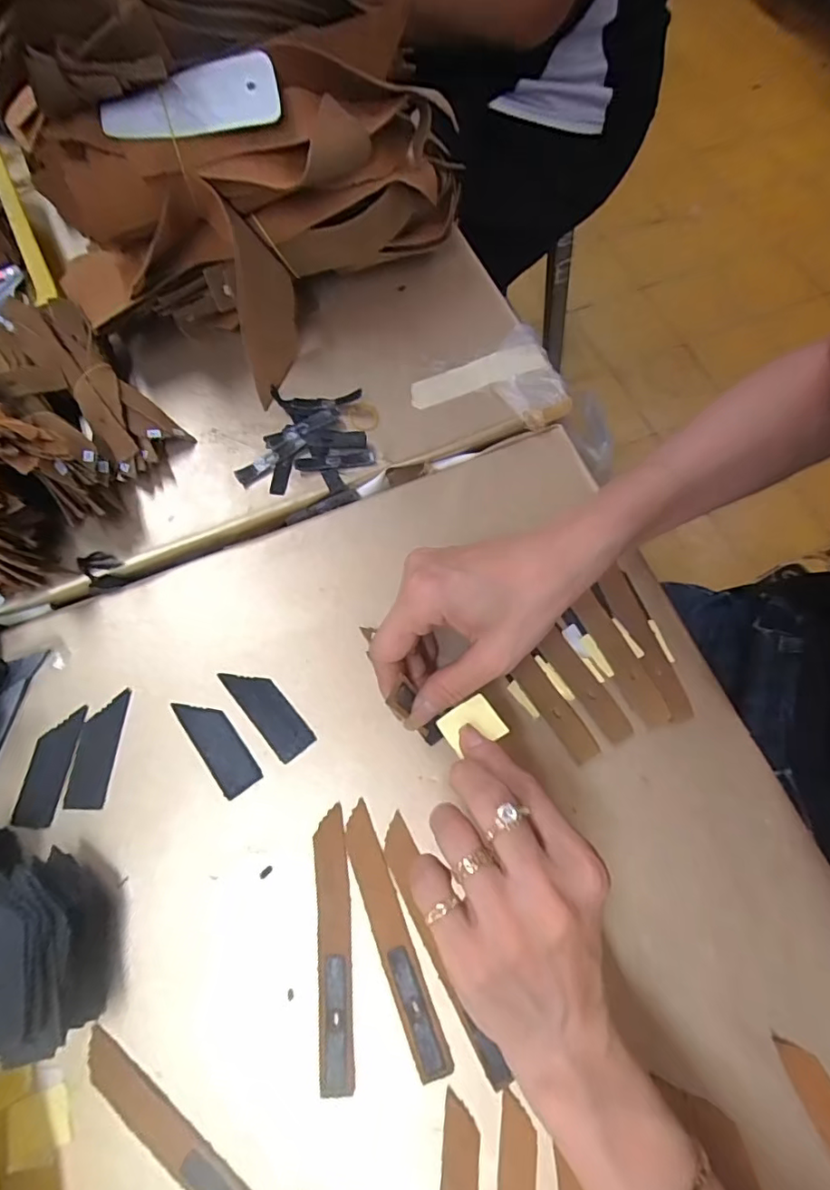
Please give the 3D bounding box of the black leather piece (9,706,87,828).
[{"bbox_3d":[-0.208,0.097,0.312,0.023,0.004,0.065,7,70,4],"label":"black leather piece"}]

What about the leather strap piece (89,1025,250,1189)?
[{"bbox_3d":[-0.108,0.252,0.250,0.123,0.004,0.019,34,74,13],"label":"leather strap piece"}]

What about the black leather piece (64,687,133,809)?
[{"bbox_3d":[-0.183,0.088,0.316,0.023,0.004,0.064,3,69,3],"label":"black leather piece"}]

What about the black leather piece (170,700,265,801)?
[{"bbox_3d":[-0.114,0.084,0.315,0.023,0.004,0.063,-36,73,-11],"label":"black leather piece"}]

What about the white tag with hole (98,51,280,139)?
[{"bbox_3d":[-0.135,-0.294,0.331,0.106,0.008,0.049,-16,84,-3],"label":"white tag with hole"}]

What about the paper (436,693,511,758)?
[{"bbox_3d":[0.029,0.065,0.273,0.028,0.005,0.024,-29,53,-13],"label":"paper"}]

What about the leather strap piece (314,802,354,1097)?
[{"bbox_3d":[-0.041,0.176,0.280,0.017,0.004,0.123,-6,69,-1],"label":"leather strap piece"}]

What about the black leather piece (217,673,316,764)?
[{"bbox_3d":[-0.086,0.067,0.321,0.023,0.004,0.064,-40,73,-13],"label":"black leather piece"}]

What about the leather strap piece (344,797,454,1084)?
[{"bbox_3d":[-0.012,0.171,0.279,0.018,0.004,0.124,-21,70,-6],"label":"leather strap piece"}]

